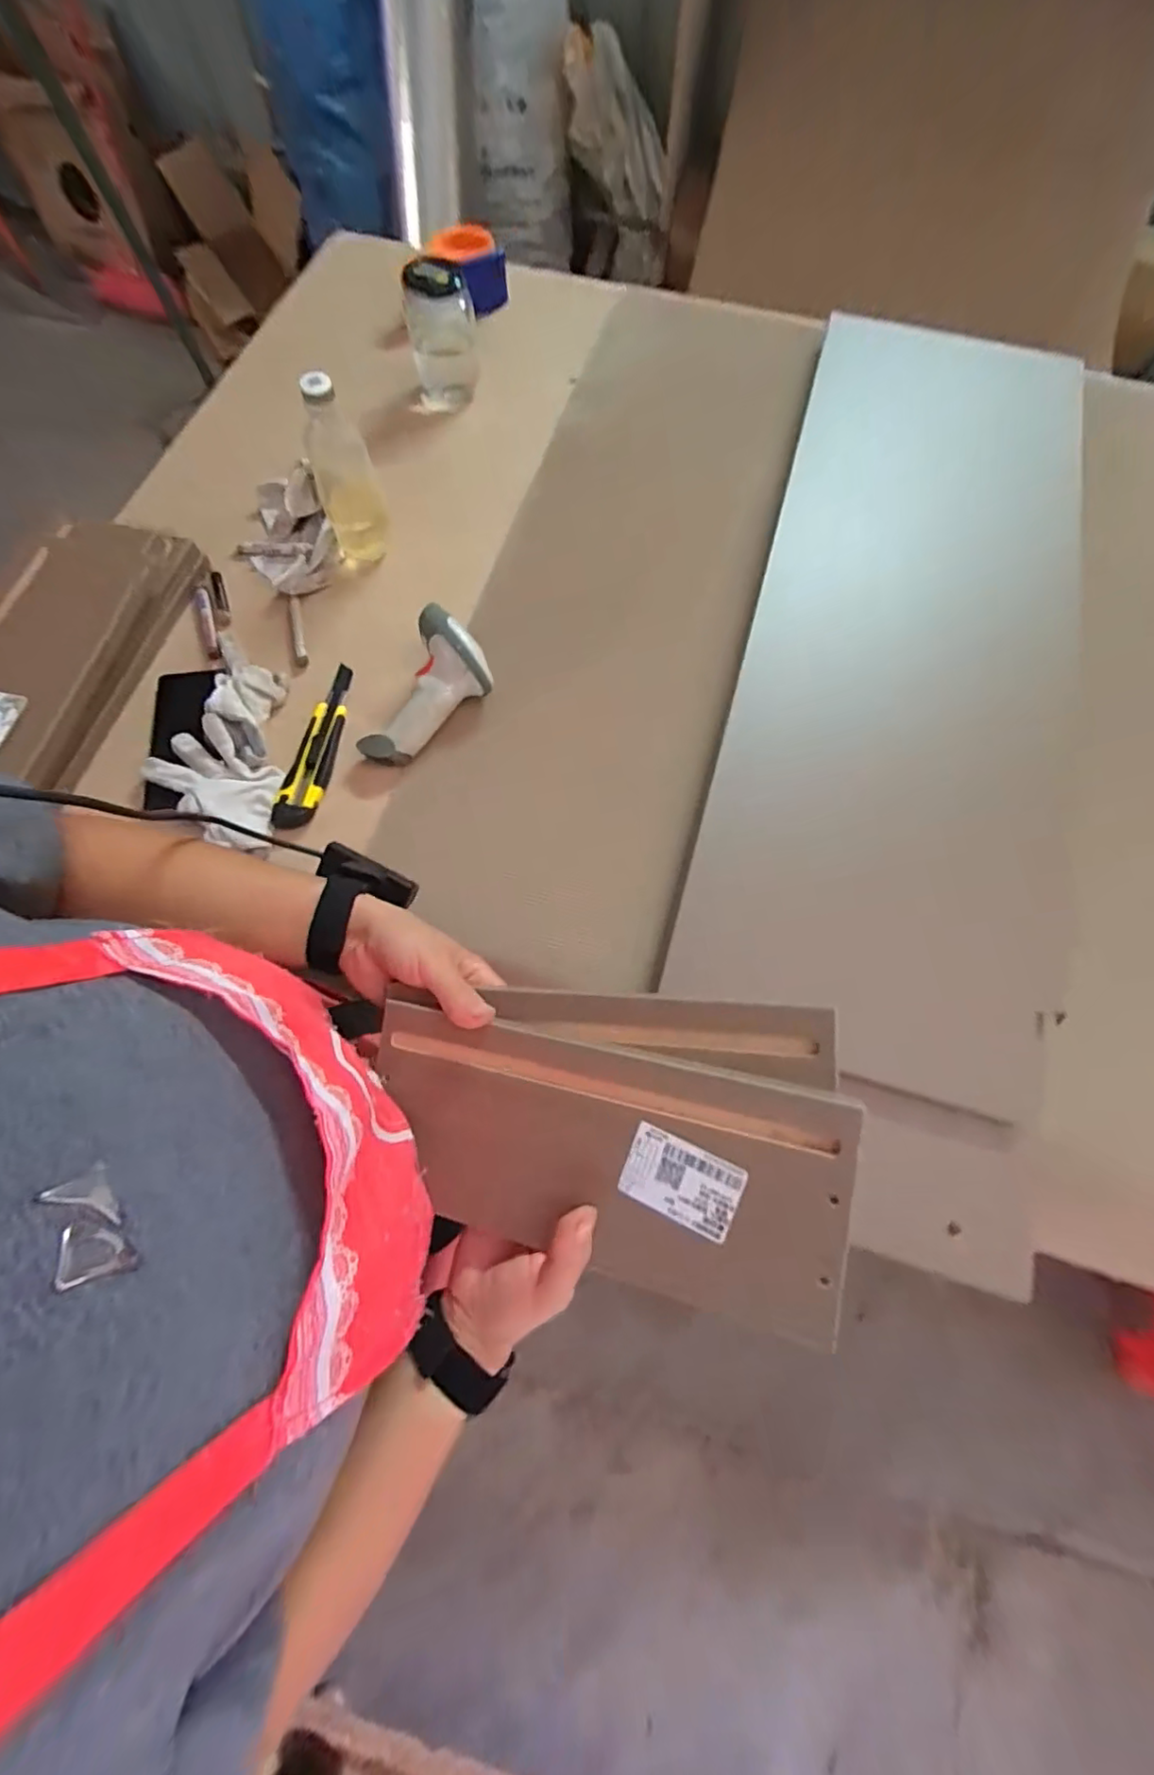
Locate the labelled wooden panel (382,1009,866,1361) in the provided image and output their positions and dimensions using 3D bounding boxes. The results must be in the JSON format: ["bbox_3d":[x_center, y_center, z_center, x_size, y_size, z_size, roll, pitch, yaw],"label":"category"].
[{"bbox_3d":[0.005,0.150,0.330,0.269,0.009,0.118,7,87,18],"label":"labelled wooden panel"}]

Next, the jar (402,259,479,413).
[{"bbox_3d":[-0.170,-0.701,0.741,0.085,0.130,0.081,-10,70,-4],"label":"jar"}]

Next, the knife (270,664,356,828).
[{"bbox_3d":[-0.259,-0.145,0.593,0.040,0.014,0.189,12,70,4],"label":"knife"}]

